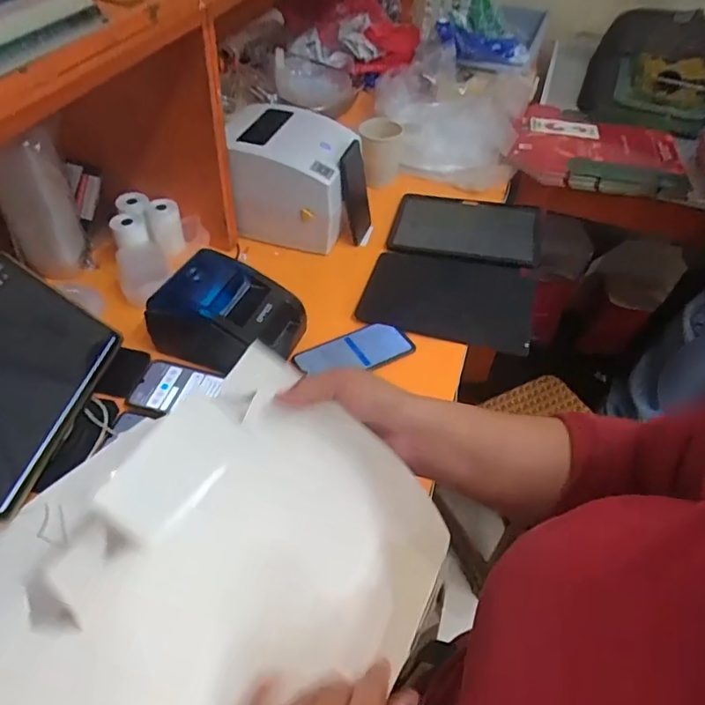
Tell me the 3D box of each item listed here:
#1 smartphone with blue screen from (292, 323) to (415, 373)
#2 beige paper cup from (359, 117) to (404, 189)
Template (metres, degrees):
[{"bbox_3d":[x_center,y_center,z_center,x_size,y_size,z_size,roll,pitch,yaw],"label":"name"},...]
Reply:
[{"bbox_3d":[0.002,-0.001,0.727,0.162,0.016,0.081,-19,51,-24],"label":"smartphone with blue screen"},{"bbox_3d":[0.053,-0.389,1.031,0.082,0.128,0.066,5,49,2],"label":"beige paper cup"}]

